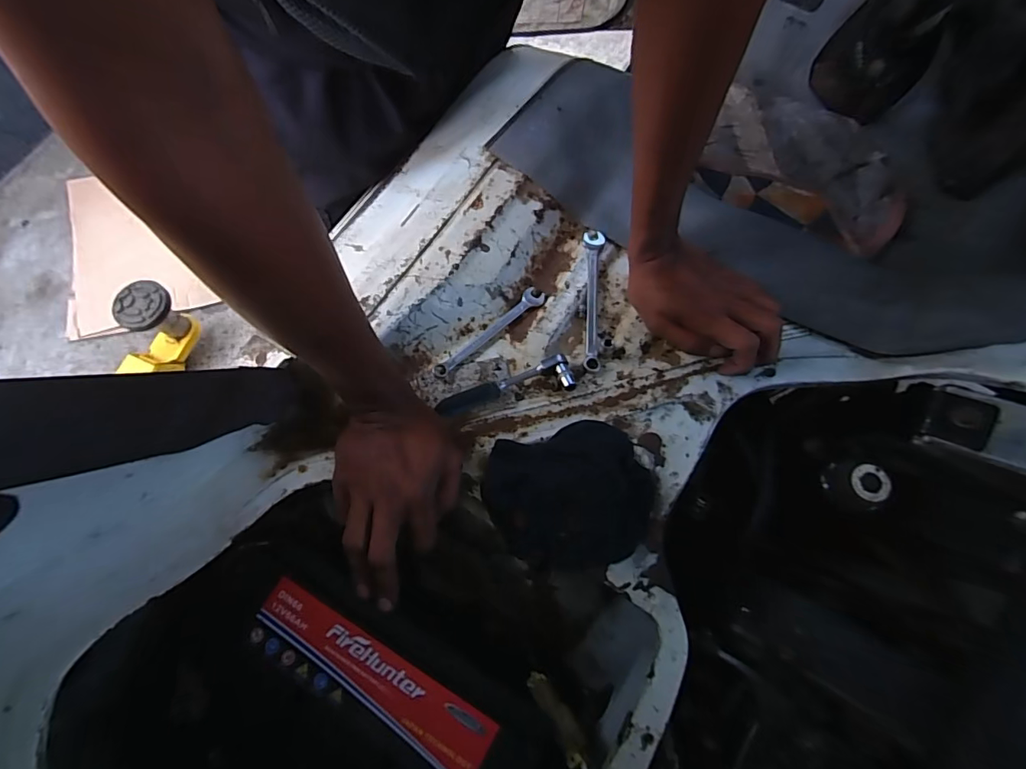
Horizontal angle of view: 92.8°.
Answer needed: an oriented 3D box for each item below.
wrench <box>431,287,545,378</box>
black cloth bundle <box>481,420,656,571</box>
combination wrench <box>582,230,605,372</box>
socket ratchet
[{"bbox_3d":[-0.025,-0.054,0.493,0.136,0.005,0.019,-38,77,-10],"label":"wrench"},{"bbox_3d":[0.051,0.100,0.436,0.141,0.025,0.122,-16,74,-4],"label":"black cloth bundle"},{"bbox_3d":[0.083,-0.088,0.501,0.021,0.007,0.153,1,73,1],"label":"combination wrench"},{"bbox_3d":[-0.009,0.002,0.469,0.130,0.018,0.036,-13,74,-3],"label":"socket ratchet"}]

